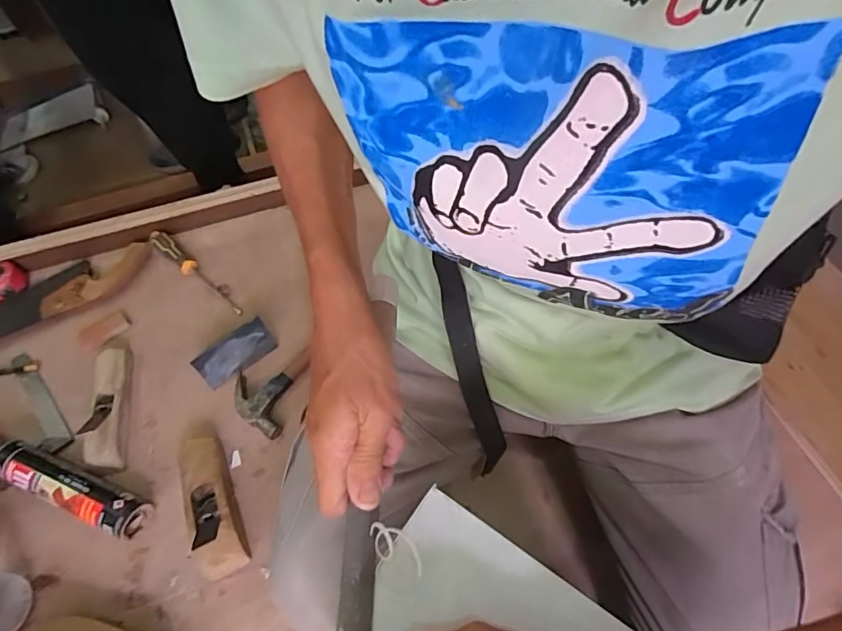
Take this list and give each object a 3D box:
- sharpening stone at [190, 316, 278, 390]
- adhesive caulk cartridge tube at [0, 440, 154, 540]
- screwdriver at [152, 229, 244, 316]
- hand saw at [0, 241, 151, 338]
[{"bbox_3d":[-0.279,0.055,0.760,0.115,0.053,0.035,-35,61,-18],"label":"sharpening stone"},{"bbox_3d":[-0.464,0.219,0.659,0.230,0.049,0.052,18,60,15],"label":"adhesive caulk cartridge tube"},{"bbox_3d":[-0.385,-0.075,0.861,0.234,0.032,0.027,36,66,24],"label":"screwdriver"},{"bbox_3d":[-0.680,-0.003,0.835,0.464,0.022,0.099,-29,59,-14],"label":"hand saw"}]

